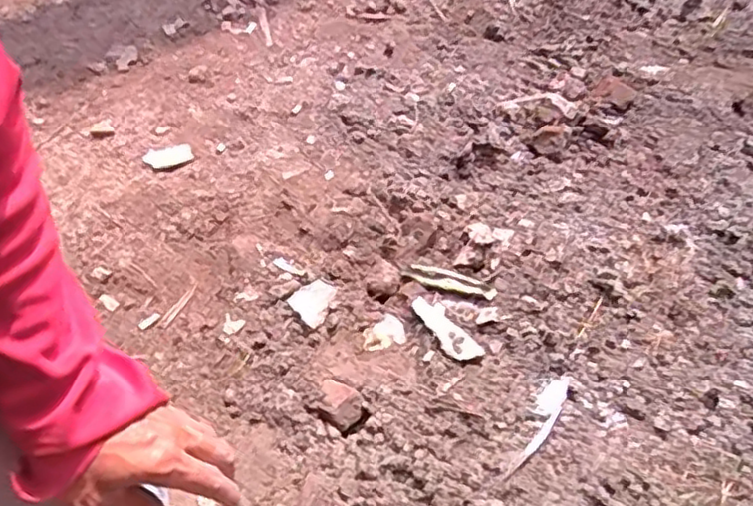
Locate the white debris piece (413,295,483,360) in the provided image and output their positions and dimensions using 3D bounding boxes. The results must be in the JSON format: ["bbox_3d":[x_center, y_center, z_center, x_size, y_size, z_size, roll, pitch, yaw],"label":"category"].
[{"bbox_3d":[0.073,0.081,0.719,0.034,0.004,0.092,-32,59,-23],"label":"white debris piece"}]

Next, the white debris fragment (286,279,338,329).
[{"bbox_3d":[-0.067,0.055,0.744,0.052,0.004,0.049,-38,61,-26],"label":"white debris fragment"}]

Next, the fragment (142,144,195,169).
[{"bbox_3d":[-0.279,-0.129,0.892,0.062,0.005,0.036,-17,54,-14],"label":"fragment"}]

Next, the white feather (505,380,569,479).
[{"bbox_3d":[0.159,0.168,0.650,0.024,0.004,0.125,25,56,18],"label":"white feather"}]

